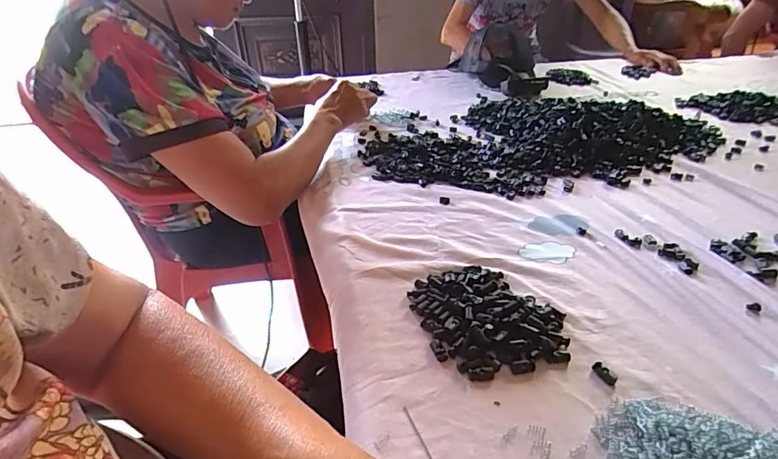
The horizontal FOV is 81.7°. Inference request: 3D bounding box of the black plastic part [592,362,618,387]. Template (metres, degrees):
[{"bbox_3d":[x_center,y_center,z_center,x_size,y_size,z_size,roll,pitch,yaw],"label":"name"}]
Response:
[{"bbox_3d":[0.183,0.123,0.383,0.010,0.007,0.023,-20,38,-25],"label":"black plastic part"}]

